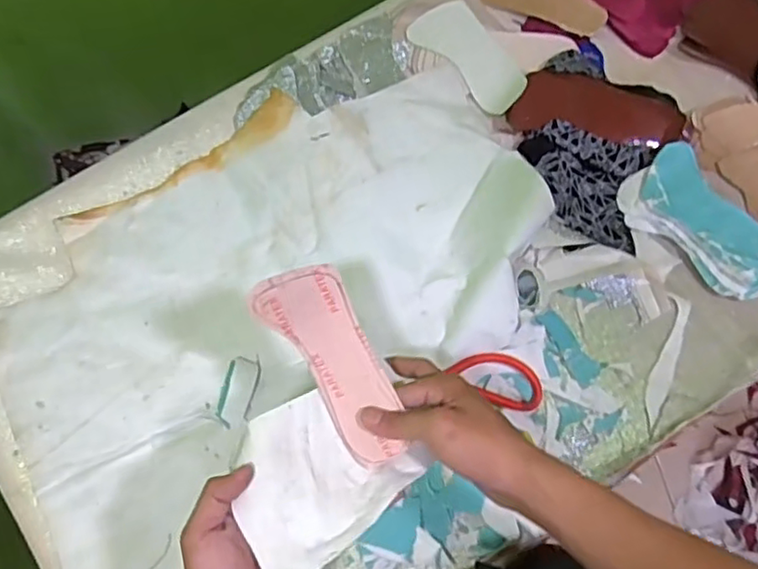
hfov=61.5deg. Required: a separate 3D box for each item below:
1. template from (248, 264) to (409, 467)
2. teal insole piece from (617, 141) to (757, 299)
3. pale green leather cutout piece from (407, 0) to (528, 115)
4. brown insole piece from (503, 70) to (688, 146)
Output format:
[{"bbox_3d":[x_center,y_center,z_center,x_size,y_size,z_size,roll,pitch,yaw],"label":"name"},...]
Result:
[{"bbox_3d":[-0.030,0.060,0.468,0.062,0.024,0.156,-29,98,-9],"label":"template"},{"bbox_3d":[0.350,-0.063,0.691,0.088,0.032,0.177,-37,76,-11],"label":"teal insole piece"},{"bbox_3d":[0.108,-0.273,0.752,0.156,0.007,0.068,47,110,11],"label":"pale green leather cutout piece"},{"bbox_3d":[0.247,-0.199,0.724,0.186,0.026,0.063,10,72,2],"label":"brown insole piece"}]

